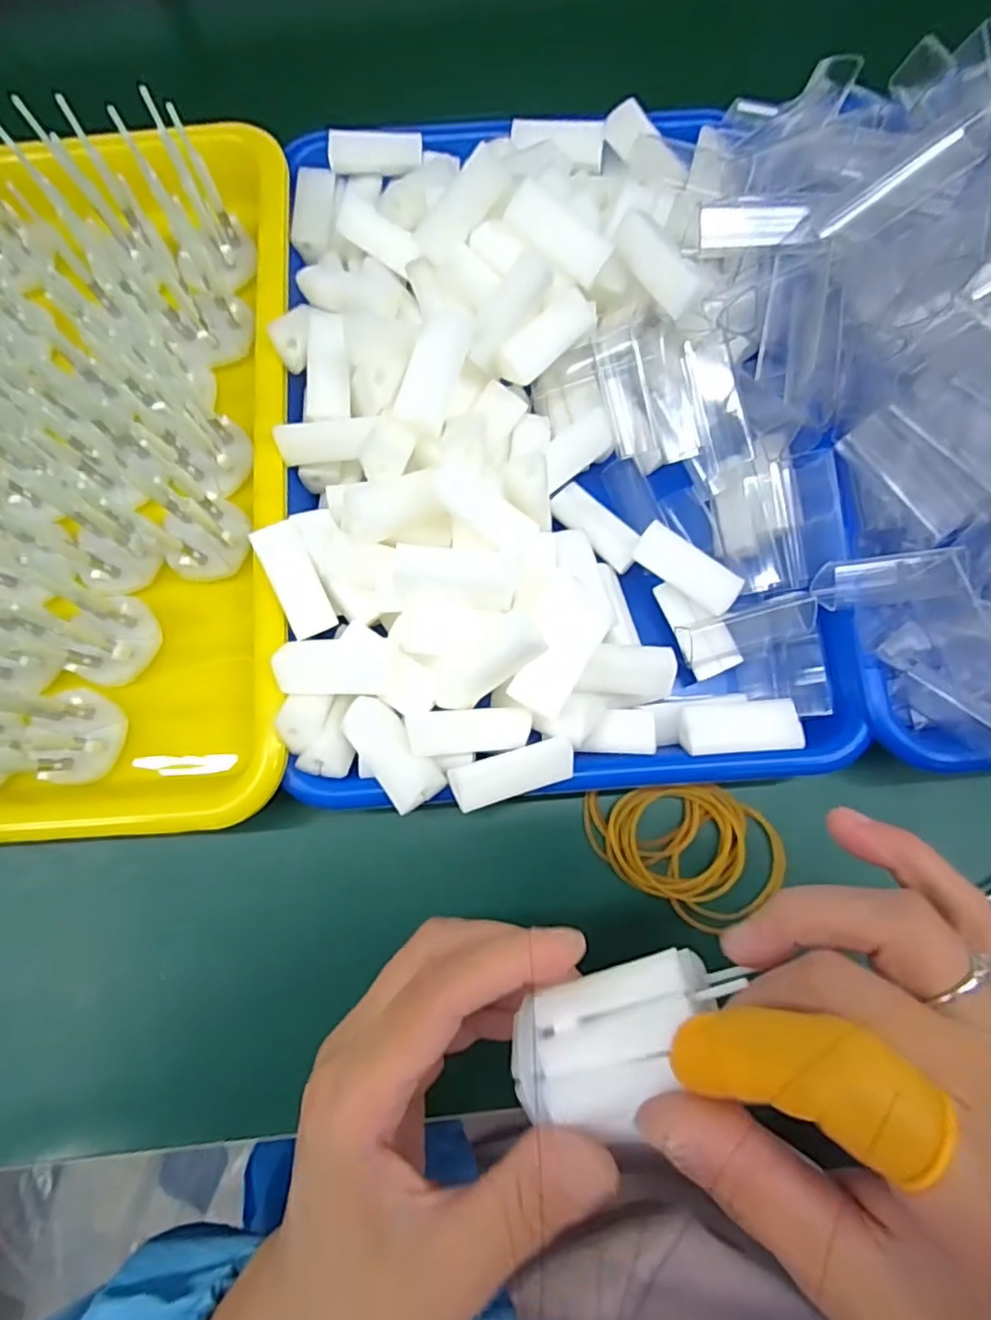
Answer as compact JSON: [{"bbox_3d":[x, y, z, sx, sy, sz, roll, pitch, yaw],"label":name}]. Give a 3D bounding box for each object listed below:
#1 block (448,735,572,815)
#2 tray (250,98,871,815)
[{"bbox_3d":[0.007,0.042,0.239,0.046,0.007,0.017,-17,77,-3],"label":"block"},{"bbox_3d":[0.023,-0.107,0.278,0.235,0.058,0.326,-6,77,0],"label":"tray"}]

